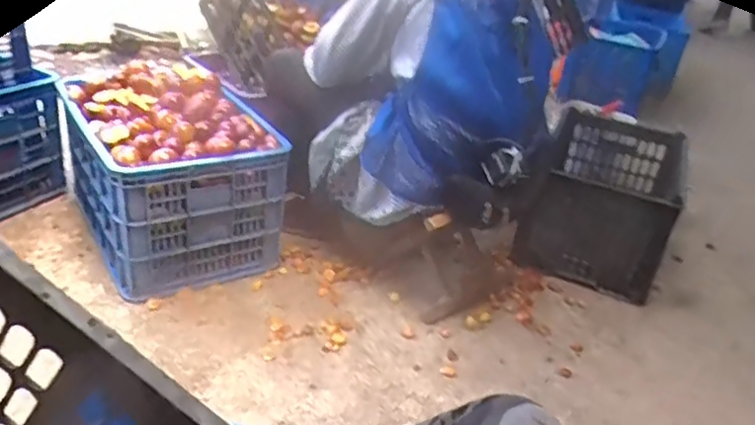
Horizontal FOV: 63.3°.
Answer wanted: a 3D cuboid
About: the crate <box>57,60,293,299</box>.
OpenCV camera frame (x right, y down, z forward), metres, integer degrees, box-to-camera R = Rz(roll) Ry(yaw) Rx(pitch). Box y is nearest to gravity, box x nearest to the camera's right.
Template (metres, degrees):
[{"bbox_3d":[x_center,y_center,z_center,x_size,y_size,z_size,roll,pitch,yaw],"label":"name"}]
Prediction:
[{"bbox_3d":[-0.483,-0.094,1.432,0.367,0.362,0.491,-16,35,-33],"label":"crate"}]

